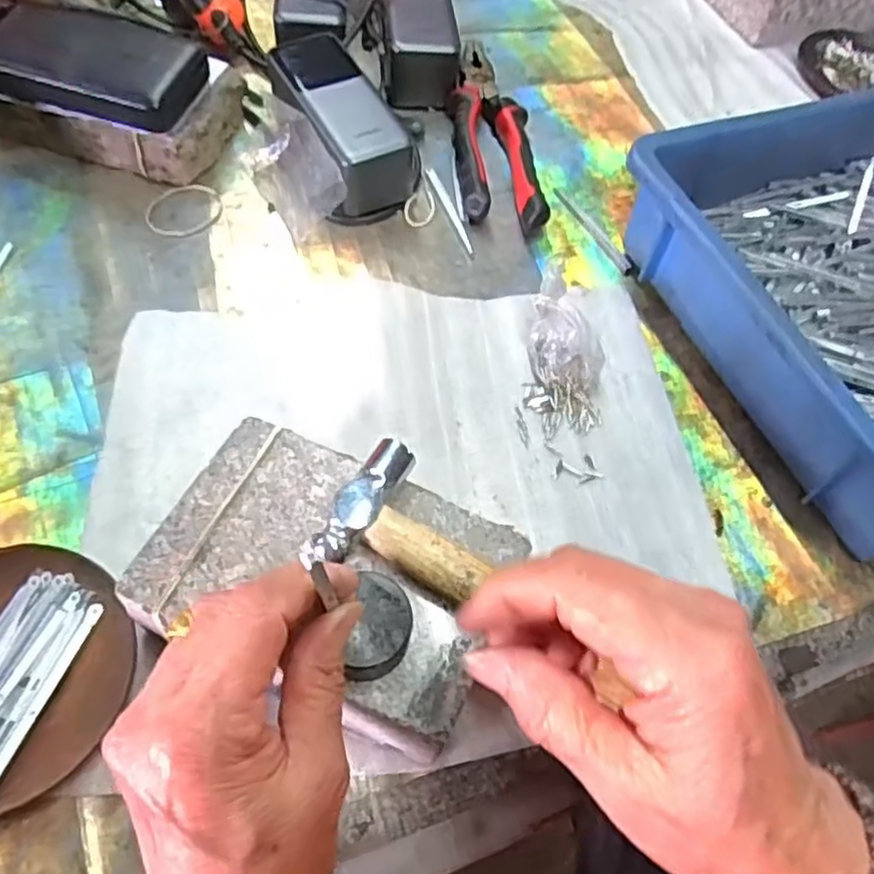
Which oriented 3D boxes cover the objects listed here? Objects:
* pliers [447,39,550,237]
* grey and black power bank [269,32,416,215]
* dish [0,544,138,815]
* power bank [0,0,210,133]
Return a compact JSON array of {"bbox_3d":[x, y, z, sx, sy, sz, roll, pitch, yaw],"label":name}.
[{"bbox_3d":[0.040,-0.238,0.557,0.057,0.026,0.216,0,59,-7],"label":"pliers"},{"bbox_3d":[-0.074,-0.226,0.521,0.060,0.058,0.141,-23,65,-20],"label":"grey and black power bank"},{"bbox_3d":[-0.196,0.104,0.323,0.110,0.013,0.114,3,59,-5],"label":"dish"},{"bbox_3d":[-0.234,-0.251,0.479,0.150,0.029,0.081,18,59,4],"label":"power bank"}]

